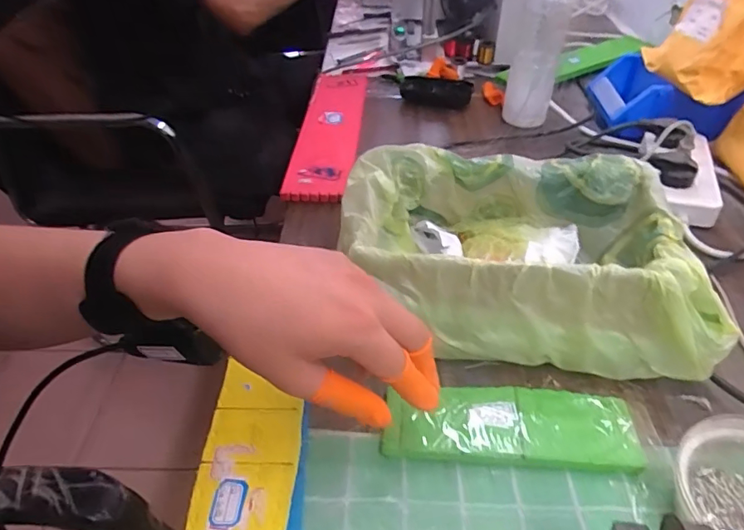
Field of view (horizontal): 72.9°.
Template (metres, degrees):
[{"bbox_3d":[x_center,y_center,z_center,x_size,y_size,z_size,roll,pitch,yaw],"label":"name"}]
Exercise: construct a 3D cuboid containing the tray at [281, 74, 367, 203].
[{"bbox_3d":[-0.059,-0.195,0.718,0.081,0.030,0.338,2,42,3],"label":"tray"}]

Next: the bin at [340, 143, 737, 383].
[{"bbox_3d":[0.118,-0.007,0.437,0.302,0.112,0.163,9,43,10],"label":"bin"}]

